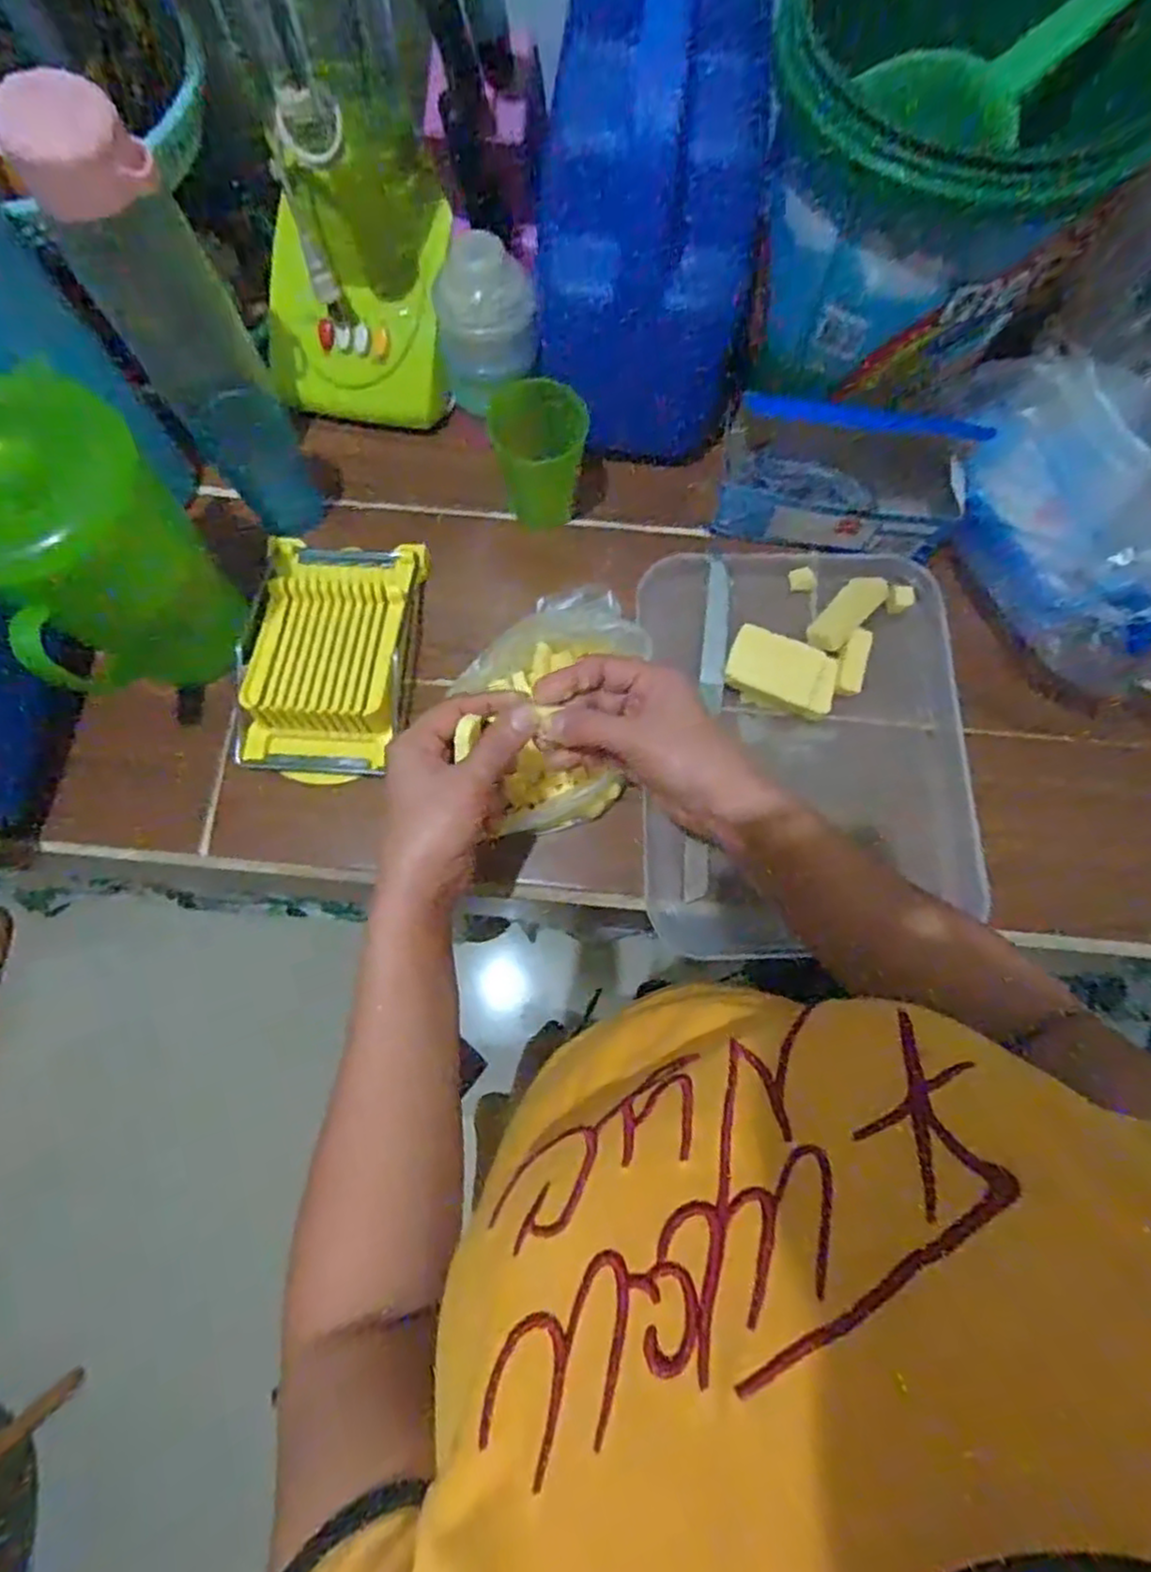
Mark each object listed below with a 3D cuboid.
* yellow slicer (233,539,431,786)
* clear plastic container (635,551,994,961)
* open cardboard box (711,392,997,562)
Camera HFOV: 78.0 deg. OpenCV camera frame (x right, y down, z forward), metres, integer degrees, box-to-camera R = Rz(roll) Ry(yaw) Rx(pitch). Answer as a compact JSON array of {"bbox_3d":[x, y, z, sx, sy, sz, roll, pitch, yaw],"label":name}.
[{"bbox_3d":[-0.187,-0.101,0.537,0.121,0.041,0.188,4,76,1],"label":"yellow slicer"},{"bbox_3d":[0.169,-0.033,0.528,0.233,0.045,0.302,-1,76,-1],"label":"clear plastic container"},{"bbox_3d":[0.198,-0.232,0.540,0.179,0.079,0.070,13,76,3],"label":"open cardboard box"}]

